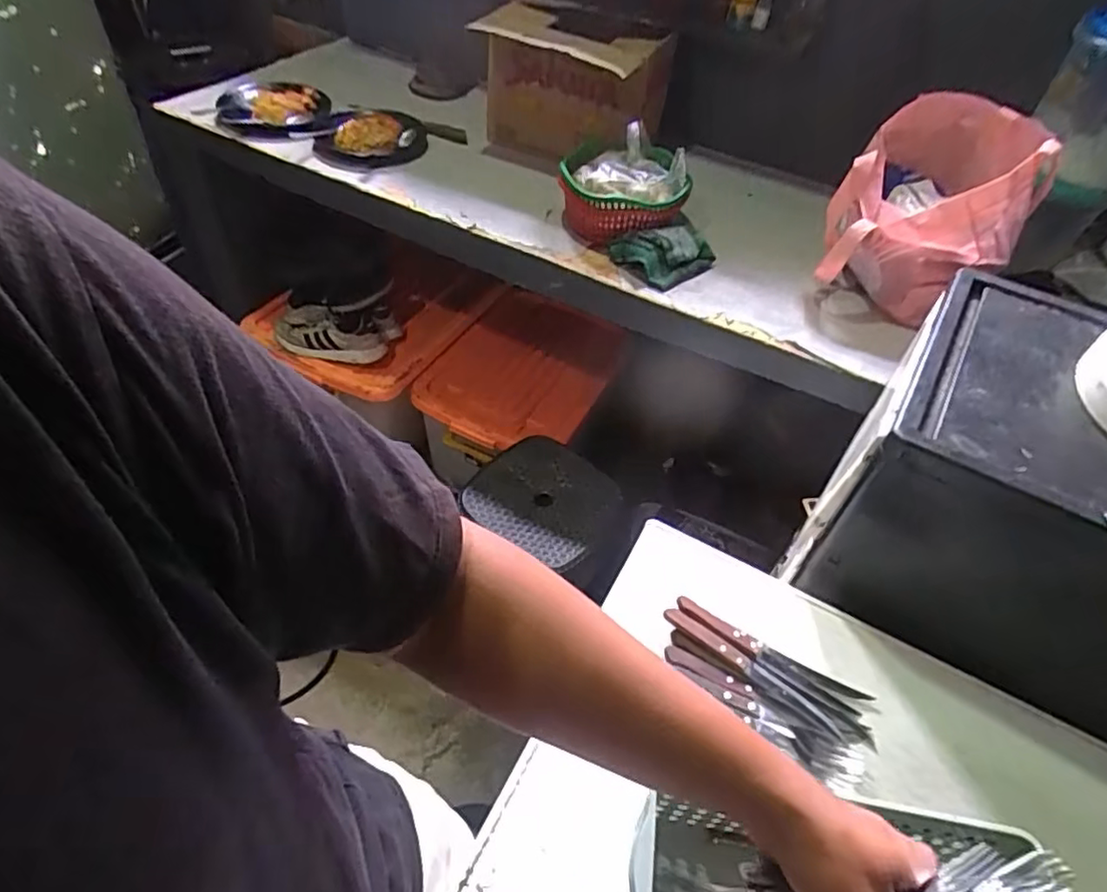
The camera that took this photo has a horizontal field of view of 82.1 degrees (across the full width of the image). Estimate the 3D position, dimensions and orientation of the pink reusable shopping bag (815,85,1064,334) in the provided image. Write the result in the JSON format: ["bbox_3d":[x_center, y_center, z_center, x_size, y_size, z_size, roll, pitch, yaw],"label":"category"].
[{"bbox_3d":[0.635,-0.405,1.088,0.265,0.273,0.367,28,52,17],"label":"pink reusable shopping bag"}]

